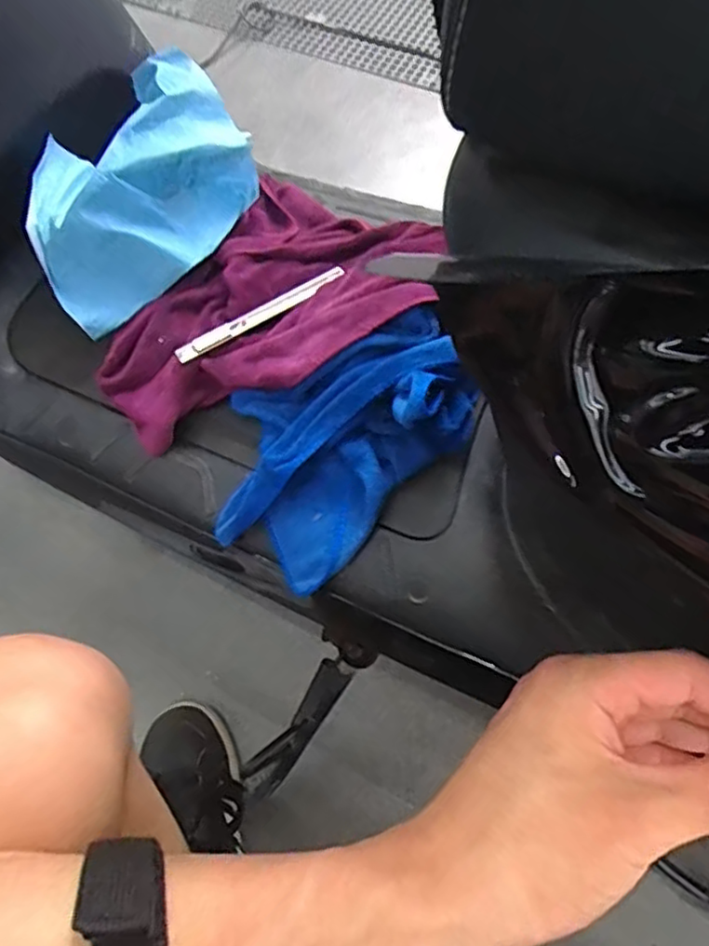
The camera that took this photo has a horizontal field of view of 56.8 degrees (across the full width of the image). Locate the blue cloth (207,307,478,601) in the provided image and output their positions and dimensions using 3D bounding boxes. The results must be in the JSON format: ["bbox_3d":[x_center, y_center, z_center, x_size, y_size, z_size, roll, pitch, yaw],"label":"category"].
[{"bbox_3d":[-0.020,-0.025,0.427,0.130,0.046,0.193,45,105,11],"label":"blue cloth"}]

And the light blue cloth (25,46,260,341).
[{"bbox_3d":[-0.170,-0.224,0.509,0.178,0.089,0.156,-29,66,-12],"label":"light blue cloth"}]

